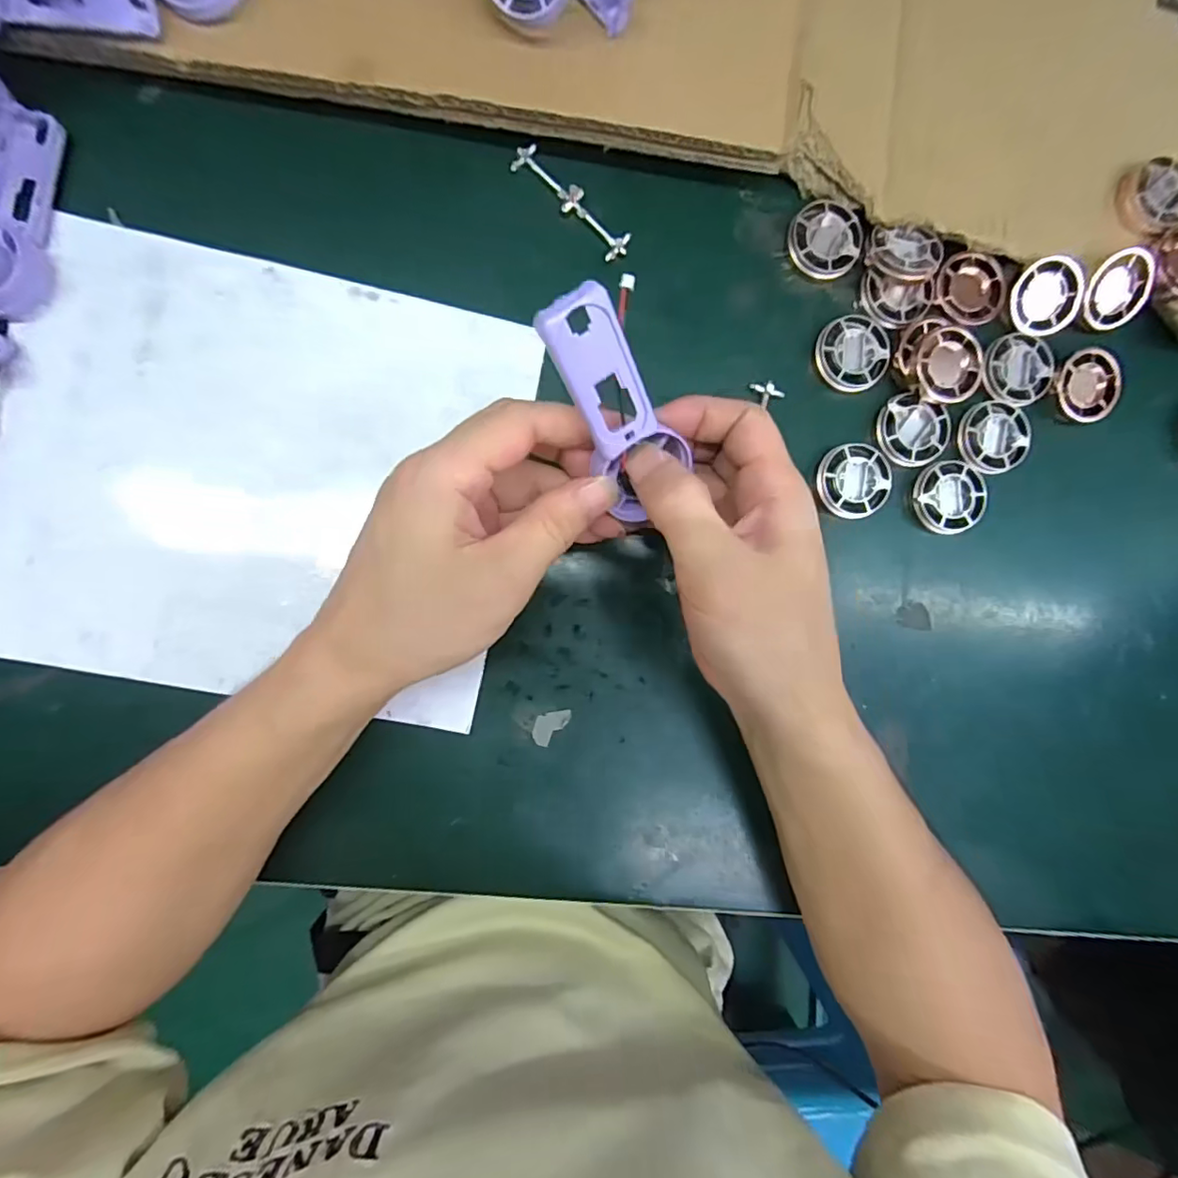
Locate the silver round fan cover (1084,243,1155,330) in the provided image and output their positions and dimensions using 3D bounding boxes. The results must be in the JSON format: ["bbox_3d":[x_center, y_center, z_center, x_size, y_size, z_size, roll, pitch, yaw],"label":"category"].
[{"bbox_3d":[0.289,-0.164,0.309,0.037,0.005,0.038,-13,112,-1],"label":"silver round fan cover"}]

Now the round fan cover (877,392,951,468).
[{"bbox_3d":[0.176,-0.085,0.306,0.038,0.004,0.038,21,90,-7],"label":"round fan cover"}]

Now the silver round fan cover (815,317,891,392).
[{"bbox_3d":[0.142,-0.128,0.306,0.038,0.009,0.037,0,93,-6],"label":"silver round fan cover"}]

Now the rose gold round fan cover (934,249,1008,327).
[{"bbox_3d":[0.207,-0.162,0.305,0.038,0.006,0.036,0,93,-6],"label":"rose gold round fan cover"}]

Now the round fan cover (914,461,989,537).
[{"bbox_3d":[0.199,-0.050,0.311,0.037,0.009,0.039,0,93,-6],"label":"round fan cover"}]

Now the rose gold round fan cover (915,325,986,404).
[{"bbox_3d":[0.191,-0.118,0.300,0.037,0.006,0.032,43,97,-10],"label":"rose gold round fan cover"}]

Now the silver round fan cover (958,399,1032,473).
[{"bbox_3d":[0.225,-0.084,0.311,0.038,0.004,0.038,0,93,-6],"label":"silver round fan cover"}]

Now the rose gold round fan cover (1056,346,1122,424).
[{"bbox_3d":[0.276,-0.112,0.312,0.034,0.006,0.038,-20,95,-5],"label":"rose gold round fan cover"}]

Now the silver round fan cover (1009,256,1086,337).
[{"bbox_3d":[0.251,-0.160,0.307,0.035,0.009,0.037,0,93,-6],"label":"silver round fan cover"}]

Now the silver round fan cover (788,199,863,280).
[{"bbox_3d":[0.126,-0.188,0.303,0.037,0.007,0.038,0,93,-6],"label":"silver round fan cover"}]

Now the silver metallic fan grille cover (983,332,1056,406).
[{"bbox_3d":[0.237,-0.122,0.312,0.037,0.007,0.038,14,91,-6],"label":"silver metallic fan grille cover"}]

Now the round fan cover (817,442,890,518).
[{"bbox_3d":[0.144,-0.058,0.307,0.038,0.009,0.038,0,93,-6],"label":"round fan cover"}]

